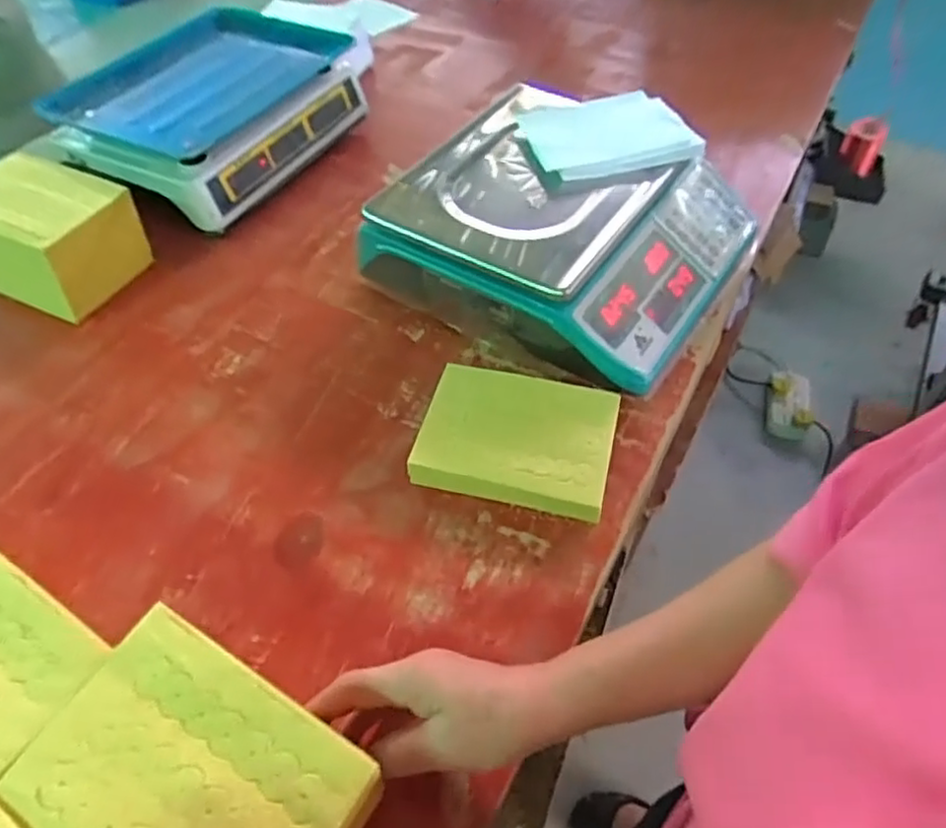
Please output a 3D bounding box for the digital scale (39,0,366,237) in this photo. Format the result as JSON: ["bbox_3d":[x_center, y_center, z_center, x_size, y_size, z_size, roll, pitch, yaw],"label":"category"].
[{"bbox_3d":[-0.328,-0.381,0.866,0.259,0.102,0.334,22,55,17],"label":"digital scale"}]

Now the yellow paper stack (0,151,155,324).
[{"bbox_3d":[-0.449,-0.187,0.730,0.157,0.111,0.116,19,54,15],"label":"yellow paper stack"}]

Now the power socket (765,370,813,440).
[{"bbox_3d":[0.830,-0.031,1.797,0.097,0.036,0.225,12,52,10],"label":"power socket"}]

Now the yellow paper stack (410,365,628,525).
[{"bbox_3d":[0.039,0.020,0.600,0.166,0.037,0.120,11,52,9],"label":"yellow paper stack"}]

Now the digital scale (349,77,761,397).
[{"bbox_3d":[0.093,-0.198,0.707,0.322,0.096,0.280,26,56,20],"label":"digital scale"}]

